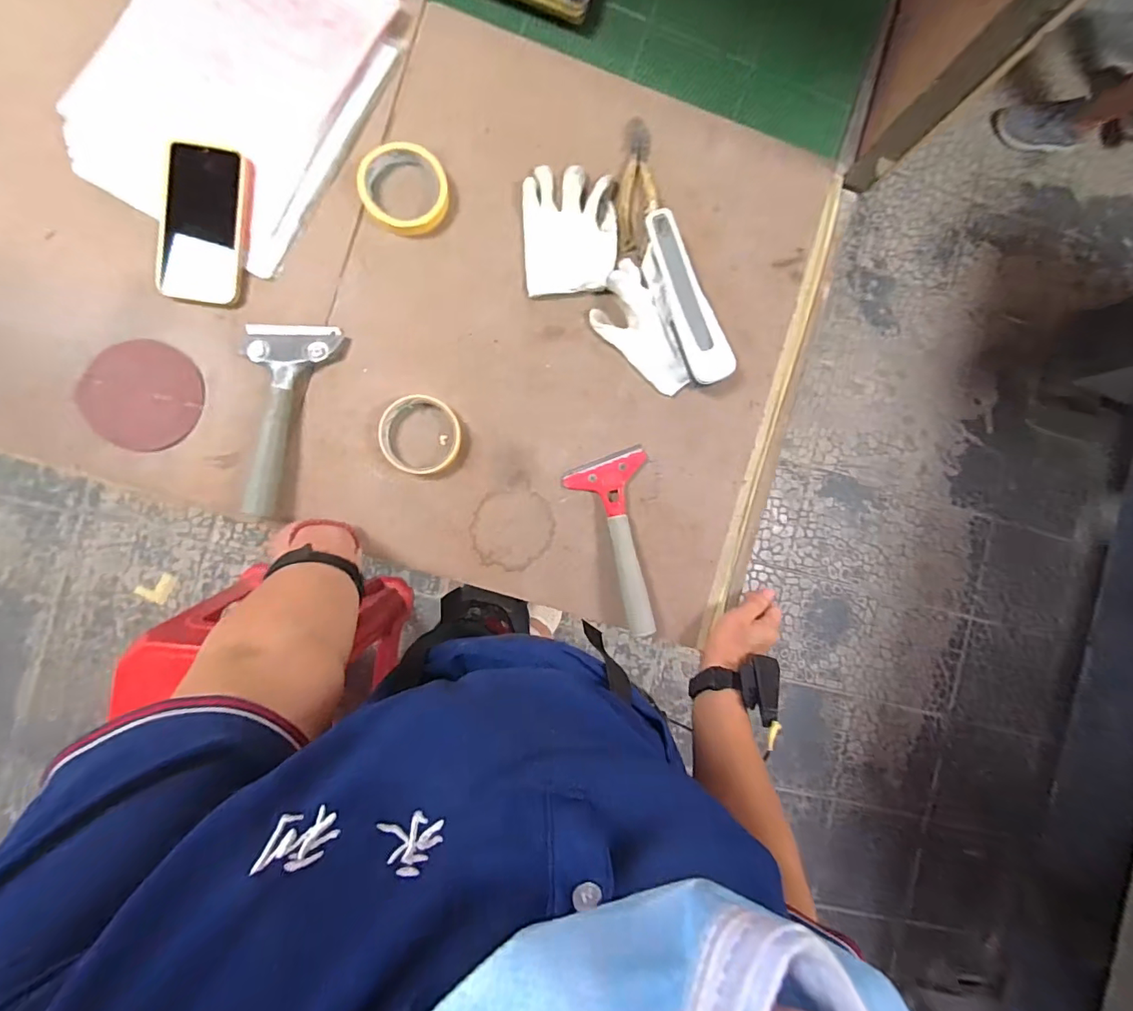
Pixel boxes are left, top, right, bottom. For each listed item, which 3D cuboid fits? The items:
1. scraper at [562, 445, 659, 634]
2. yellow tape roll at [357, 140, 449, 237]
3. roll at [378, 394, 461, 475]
[{"bbox_3d":[0.072,0.042,0.576,0.093,0.021,0.206,-17,91,-6],"label":"scraper"},{"bbox_3d":[-0.178,-0.346,0.549,0.094,0.021,0.088,0,90,-6],"label":"yellow tape roll"},{"bbox_3d":[-0.161,-0.078,0.552,0.085,0.018,0.084,0,90,-6],"label":"roll"}]

